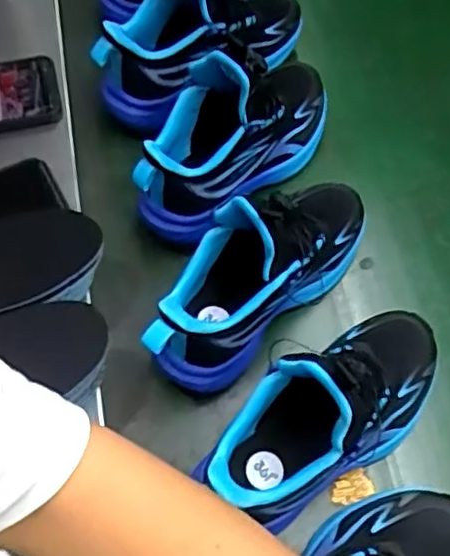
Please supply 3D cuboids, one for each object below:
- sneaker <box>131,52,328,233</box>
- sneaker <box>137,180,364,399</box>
[{"bbox_3d":[0.011,-0.133,0.589,0.221,0.139,0.082,-39,68,-16],"label":"sneaker"},{"bbox_3d":[0.030,-0.009,0.522,0.076,0.140,0.226,40,71,20],"label":"sneaker"}]

